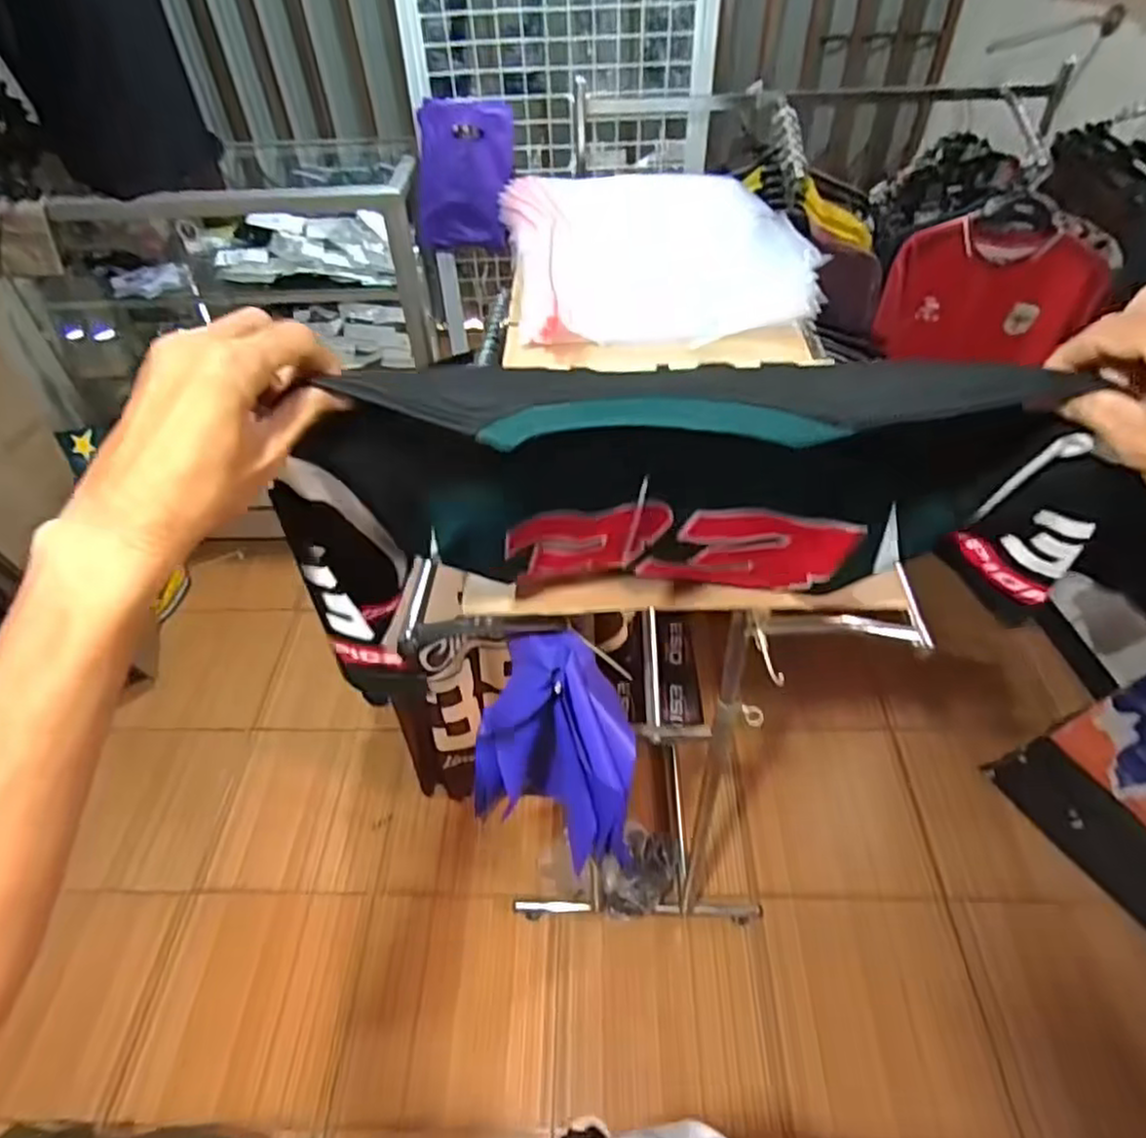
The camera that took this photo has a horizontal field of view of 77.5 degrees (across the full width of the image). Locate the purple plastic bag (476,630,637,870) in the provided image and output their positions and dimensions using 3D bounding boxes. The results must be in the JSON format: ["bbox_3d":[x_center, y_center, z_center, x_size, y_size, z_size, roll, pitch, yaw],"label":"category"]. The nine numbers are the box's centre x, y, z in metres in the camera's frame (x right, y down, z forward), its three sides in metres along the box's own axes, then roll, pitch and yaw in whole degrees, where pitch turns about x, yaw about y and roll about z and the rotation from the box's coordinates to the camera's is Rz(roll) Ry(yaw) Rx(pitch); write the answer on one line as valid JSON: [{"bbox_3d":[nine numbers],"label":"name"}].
[{"bbox_3d":[-0.022,0.214,0.847,0.181,0.276,0.138,2,47,6],"label":"purple plastic bag"}]

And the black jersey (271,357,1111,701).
[{"bbox_3d":[0.072,-0.048,0.500,0.471,0.265,0.162,-3,47,0],"label":"black jersey"}]

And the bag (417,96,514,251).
[{"bbox_3d":[-0.230,-0.838,1.533,0.194,0.280,0.019,1,38,-10],"label":"bag"}]

